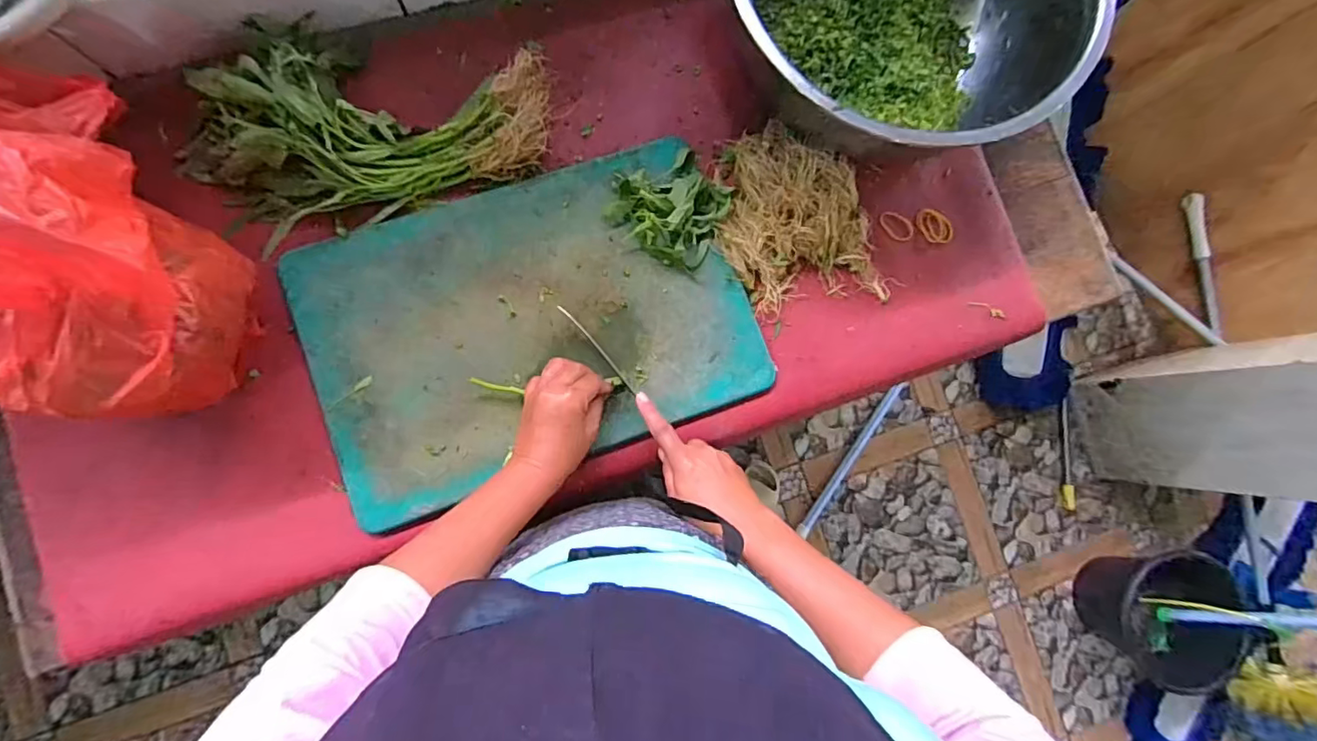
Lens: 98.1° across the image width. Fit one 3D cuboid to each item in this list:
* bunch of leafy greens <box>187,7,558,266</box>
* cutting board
[{"bbox_3d":[-0.301,-0.272,0.575,0.363,0.049,0.215,-20,87,-8],"label":"bunch of leafy greens"},{"bbox_3d":[-0.130,-0.052,0.592,0.436,0.015,0.293,-19,87,-8],"label":"cutting board"}]

